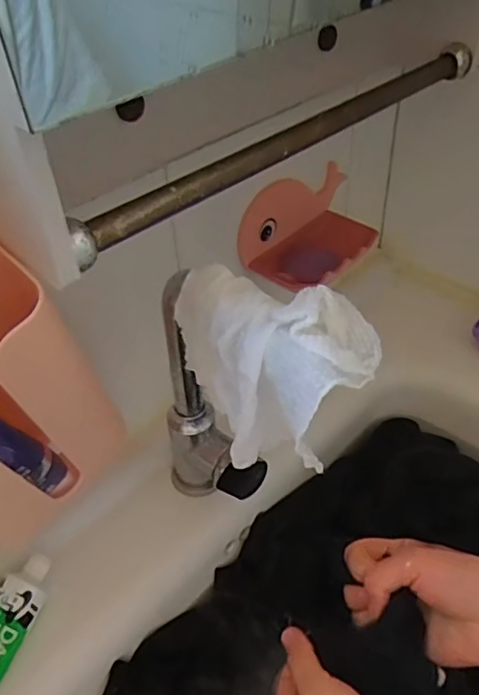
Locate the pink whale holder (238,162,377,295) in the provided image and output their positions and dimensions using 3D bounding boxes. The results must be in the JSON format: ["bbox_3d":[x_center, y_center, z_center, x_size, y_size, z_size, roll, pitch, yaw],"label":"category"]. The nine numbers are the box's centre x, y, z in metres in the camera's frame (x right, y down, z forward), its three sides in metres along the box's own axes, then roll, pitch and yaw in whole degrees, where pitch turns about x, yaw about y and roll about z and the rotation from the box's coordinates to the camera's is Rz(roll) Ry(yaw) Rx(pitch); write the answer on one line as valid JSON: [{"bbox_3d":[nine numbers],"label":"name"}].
[{"bbox_3d":[0.081,-0.122,0.566,0.091,0.068,0.152,31,54,32],"label":"pink whale holder"}]

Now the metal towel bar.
[{"bbox_3d":[0.059,-0.164,0.408,0.020,0.028,0.430,30,53,32],"label":"metal towel bar"}]

